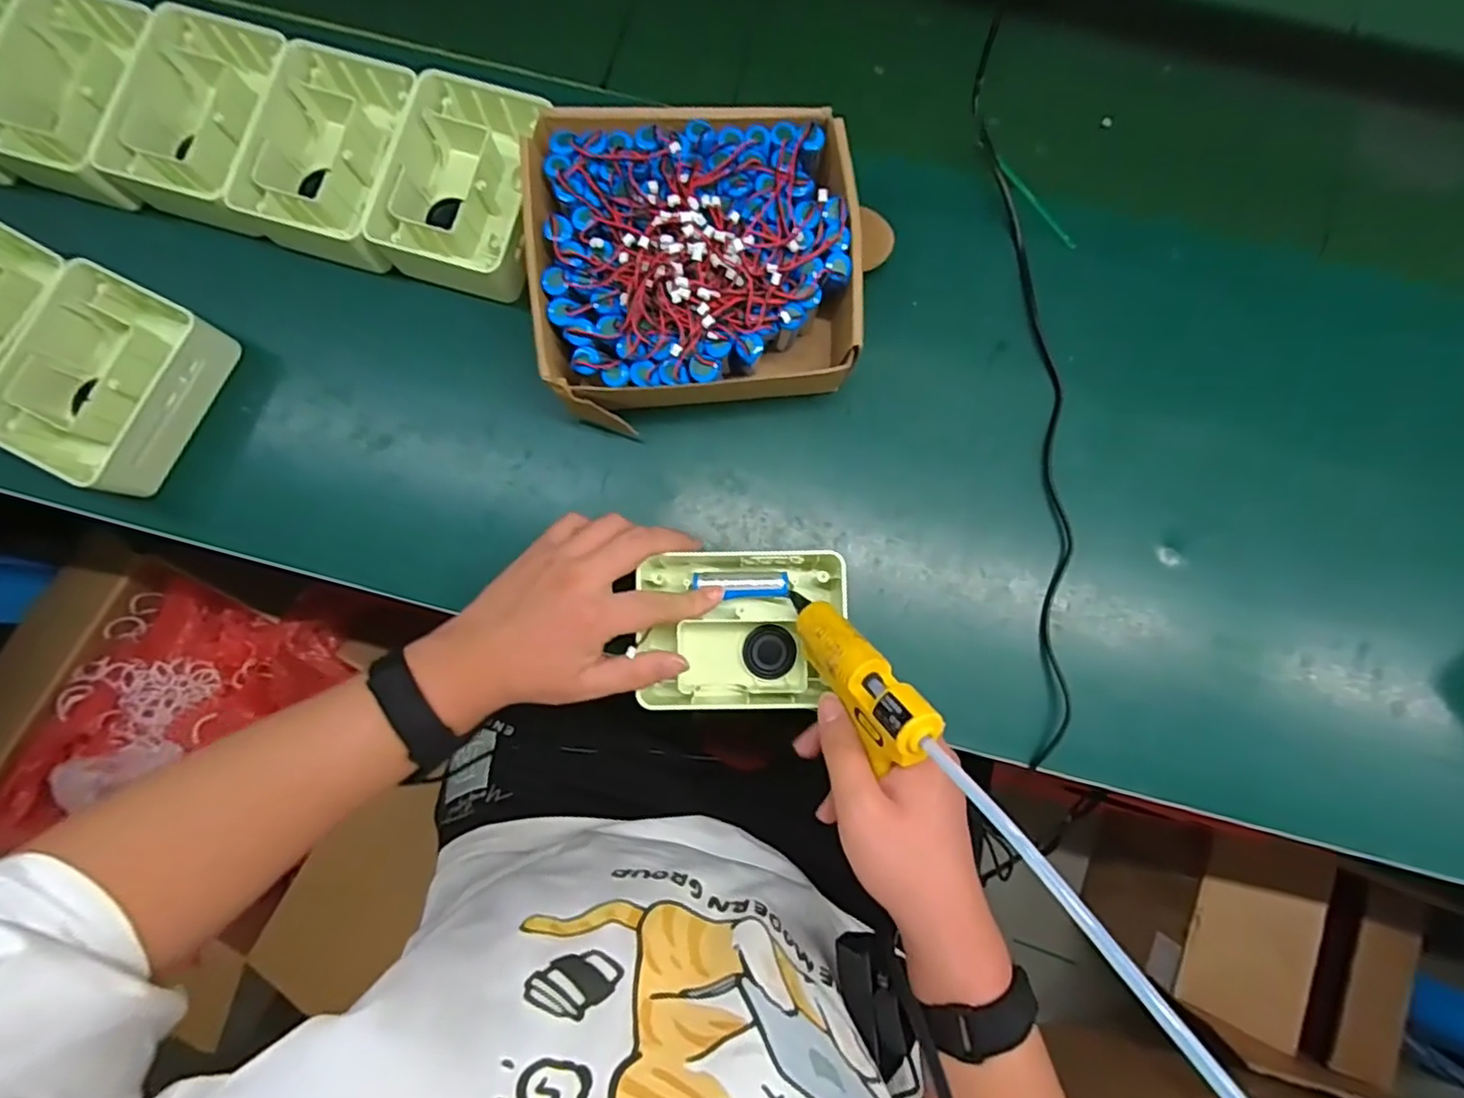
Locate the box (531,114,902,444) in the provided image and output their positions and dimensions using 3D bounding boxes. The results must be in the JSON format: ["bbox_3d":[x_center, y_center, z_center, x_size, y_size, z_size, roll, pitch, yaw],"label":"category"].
[{"bbox_3d":[-0.012,-0.202,0.464,0.245,0.100,0.211,-4,85,1],"label":"box"}]

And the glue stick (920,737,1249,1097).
[{"bbox_3d":[0.150,0.157,0.286,0.009,0.009,0.181,-34,55,-7],"label":"glue stick"}]

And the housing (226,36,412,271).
[{"bbox_3d":[-0.301,-0.299,0.500,0.106,0.061,0.150,14,86,2],"label":"housing"}]

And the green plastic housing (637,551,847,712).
[{"bbox_3d":[0.009,0.057,0.450,0.142,0.047,0.107,1,78,1],"label":"green plastic housing"}]

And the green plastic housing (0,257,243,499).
[{"bbox_3d":[-0.454,-0.122,0.474,0.109,0.054,0.143,23,86,3],"label":"green plastic housing"}]

